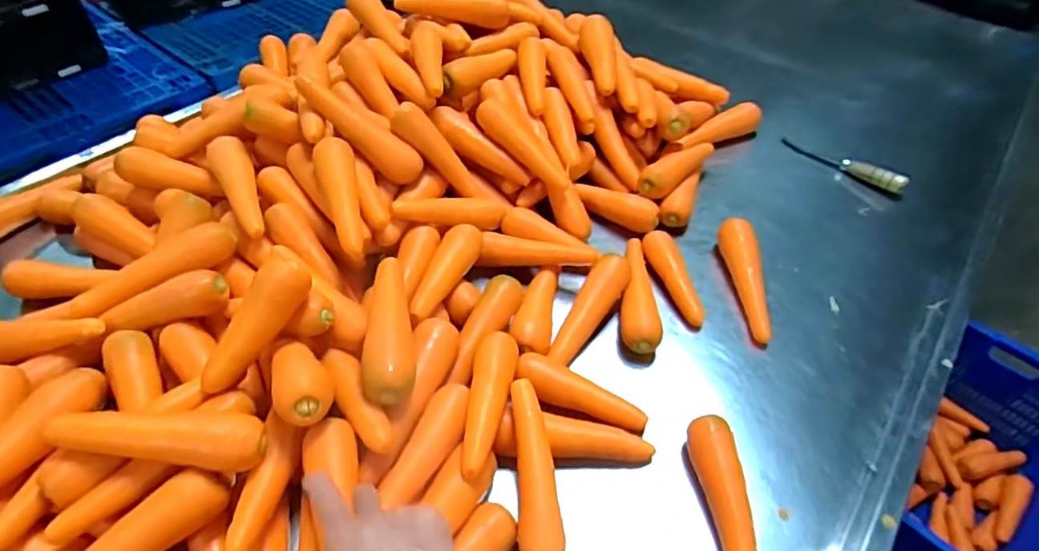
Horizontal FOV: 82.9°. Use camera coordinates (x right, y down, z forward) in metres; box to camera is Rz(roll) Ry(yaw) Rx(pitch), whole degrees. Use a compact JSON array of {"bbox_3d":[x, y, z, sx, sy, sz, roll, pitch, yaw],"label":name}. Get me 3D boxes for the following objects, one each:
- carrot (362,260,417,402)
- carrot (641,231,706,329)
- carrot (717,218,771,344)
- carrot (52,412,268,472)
[{"bbox_3d":[-0.131,0.052,0.598,0.048,0.042,0.177,-4,47,-7],"label":"carrot"},{"bbox_3d":[0.194,0.000,0.747,0.037,0.033,0.140,-8,48,-10],"label":"carrot"},{"bbox_3d":[0.285,0.000,0.743,0.036,0.050,0.177,2,47,-1],"label":"carrot"},{"bbox_3d":[-0.304,0.142,0.495,0.172,0.054,0.044,2,47,-1],"label":"carrot"}]

